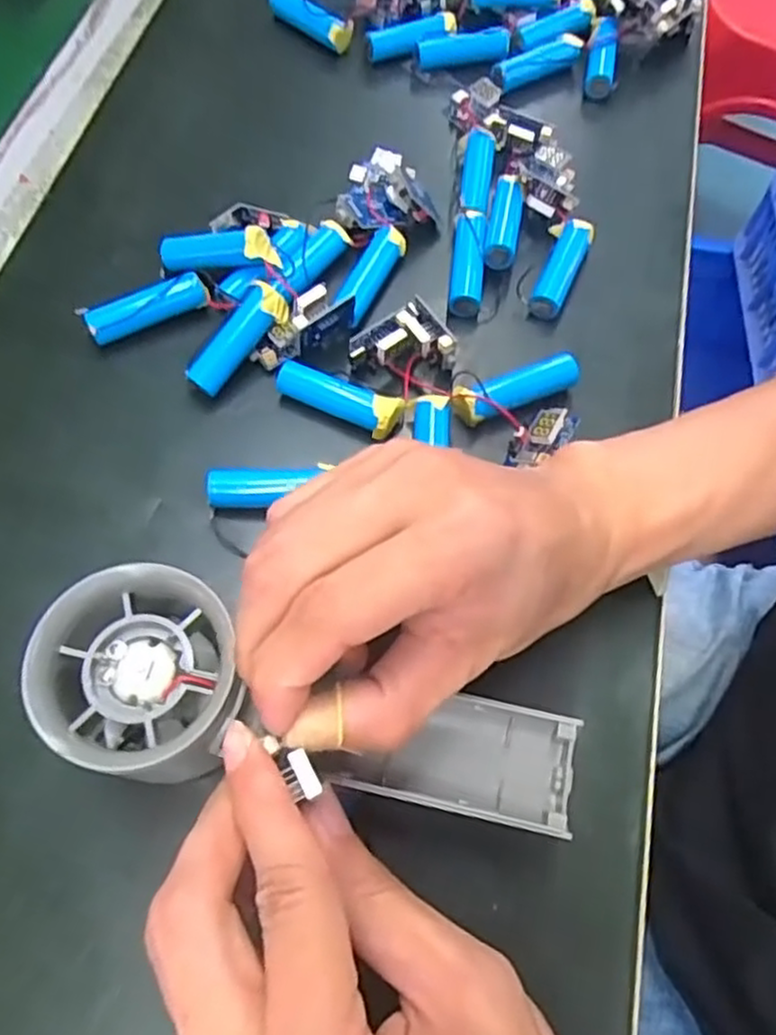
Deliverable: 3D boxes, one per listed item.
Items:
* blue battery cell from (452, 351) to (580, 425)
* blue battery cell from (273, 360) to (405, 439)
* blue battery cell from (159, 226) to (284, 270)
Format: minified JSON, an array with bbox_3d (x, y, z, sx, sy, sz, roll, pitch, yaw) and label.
[{"bbox_3d":[0.053,-0.052,0.296,0.051,0.018,0.016,-19,67,-9],"label":"blue battery cell"},{"bbox_3d":[-0.021,-0.048,0.295,0.052,0.017,0.014,23,67,10],"label":"blue battery cell"},{"bbox_3d":[-0.075,-0.116,0.313,0.056,0.016,0.013,7,64,23],"label":"blue battery cell"}]

